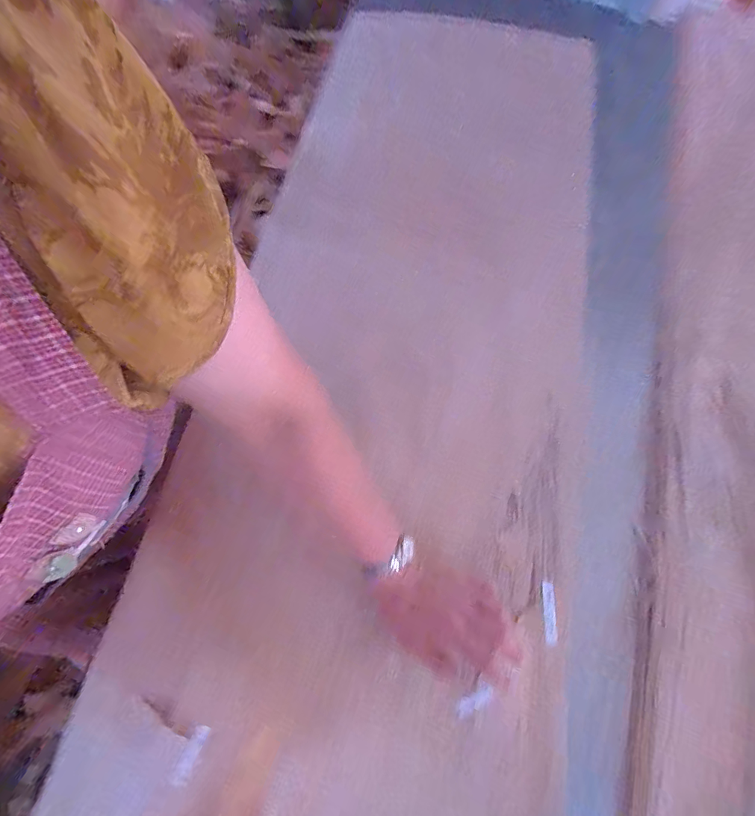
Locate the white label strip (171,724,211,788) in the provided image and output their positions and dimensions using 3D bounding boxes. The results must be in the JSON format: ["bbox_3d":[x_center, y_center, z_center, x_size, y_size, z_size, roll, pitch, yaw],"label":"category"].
[{"bbox_3d":[-0.193,0.357,0.418,0.017,0.004,0.050,18,52,8],"label":"white label strip"}]

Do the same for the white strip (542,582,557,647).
[{"bbox_3d":[0.203,0.242,0.479,0.015,0.004,0.066,1,74,-2],"label":"white strip"}]

